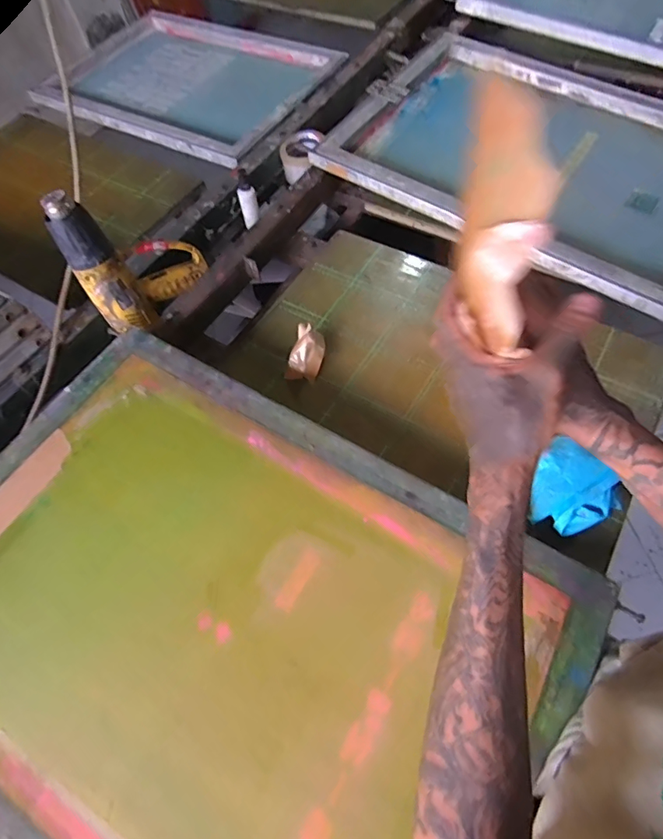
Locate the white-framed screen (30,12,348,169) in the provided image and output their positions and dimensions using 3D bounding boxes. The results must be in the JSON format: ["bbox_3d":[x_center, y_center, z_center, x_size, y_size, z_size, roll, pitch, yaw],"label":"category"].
[{"bbox_3d":[-0.343,-0.827,1.136,0.644,0.032,0.455,24,65,17],"label":"white-framed screen"}]

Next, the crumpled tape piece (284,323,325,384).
[{"bbox_3d":[-0.039,-0.107,0.725,0.049,0.045,0.093,10,62,10],"label":"crumpled tape piece"}]

